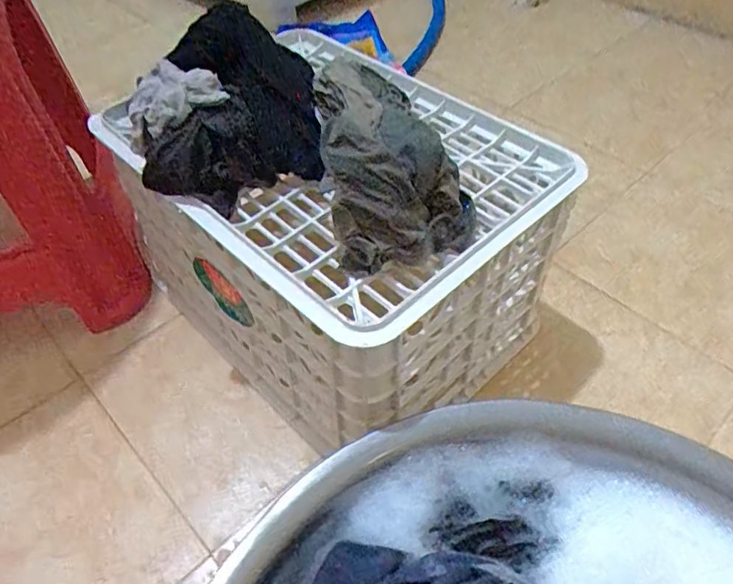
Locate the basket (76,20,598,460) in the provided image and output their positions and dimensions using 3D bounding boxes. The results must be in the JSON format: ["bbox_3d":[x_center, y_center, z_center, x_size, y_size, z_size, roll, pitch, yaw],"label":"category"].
[{"bbox_3d":[-0.034,-0.069,0.685,0.348,0.266,0.448,-33,56,-25],"label":"basket"}]

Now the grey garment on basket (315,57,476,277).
[{"bbox_3d":[0.014,-0.152,0.528,0.124,0.097,0.272,-9,49,-6],"label":"grey garment on basket"}]

